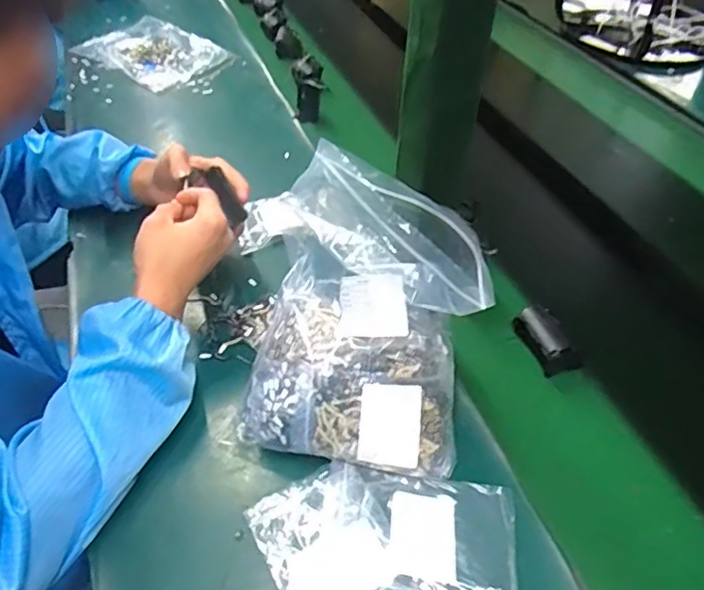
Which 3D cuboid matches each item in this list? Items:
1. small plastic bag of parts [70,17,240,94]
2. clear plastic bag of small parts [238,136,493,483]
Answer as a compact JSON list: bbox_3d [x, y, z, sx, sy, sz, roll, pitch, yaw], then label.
[{"bbox_3d":[-0.370,-0.456,1.074,0.270,0.019,0.185,28,50,28],"label":"small plastic bag of parts"},{"bbox_3d":[0.010,0.023,0.488,0.187,0.199,0.175,12,47,12],"label":"clear plastic bag of small parts"}]

